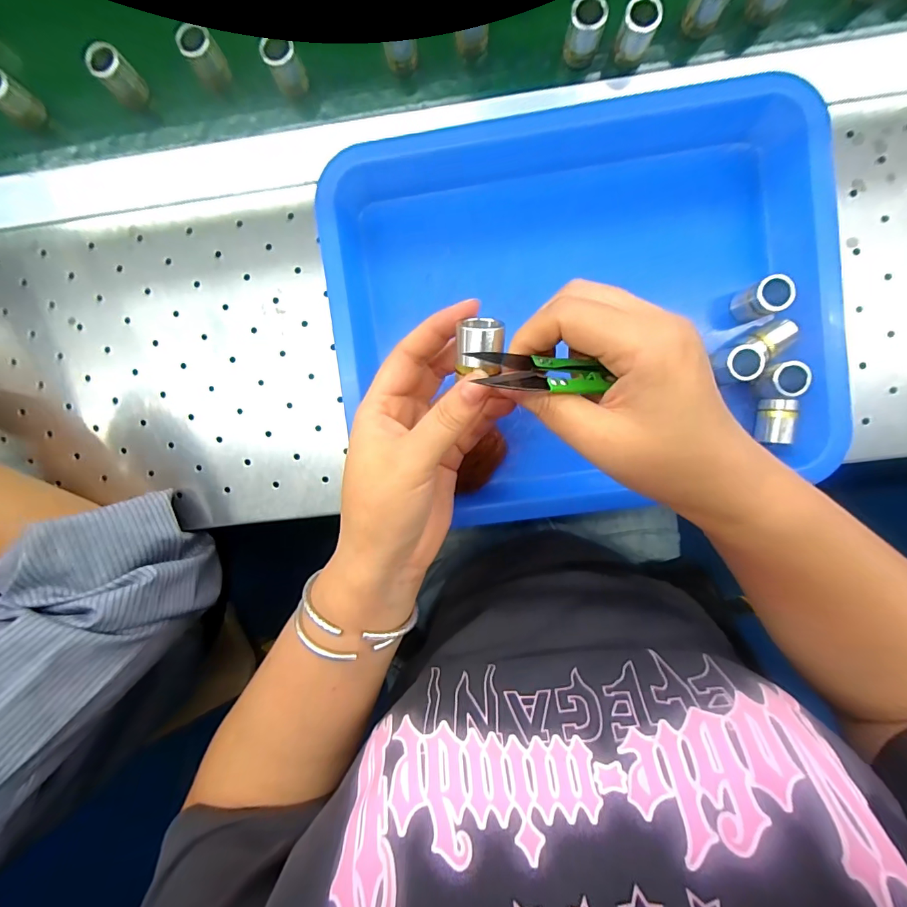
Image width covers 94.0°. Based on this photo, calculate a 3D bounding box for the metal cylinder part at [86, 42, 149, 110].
[{"bbox_3d":[-0.242,-0.274,0.306,0.022,0.036,0.020,0,93,3],"label":"metal cylinder part"}]

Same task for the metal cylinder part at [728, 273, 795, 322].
[{"bbox_3d":[0.204,-0.102,0.281,0.022,0.033,0.023,0,93,3],"label":"metal cylinder part"}]

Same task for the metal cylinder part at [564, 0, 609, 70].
[{"bbox_3d":[0.089,-0.286,0.289,0.022,0.040,0.018,14,94,2],"label":"metal cylinder part"}]

